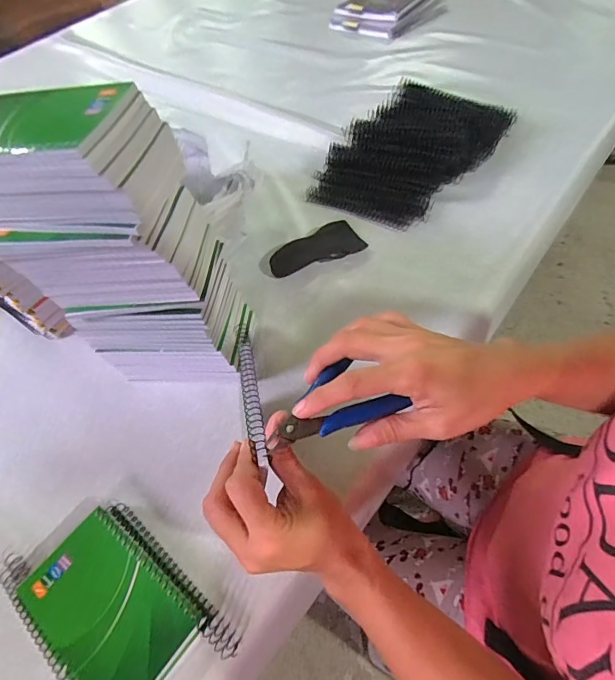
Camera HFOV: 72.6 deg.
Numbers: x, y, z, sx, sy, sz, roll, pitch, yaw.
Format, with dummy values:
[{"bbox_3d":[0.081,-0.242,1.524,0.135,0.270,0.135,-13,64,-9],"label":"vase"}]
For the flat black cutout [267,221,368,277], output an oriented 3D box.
[{"bbox_3d":[0.010,-0.111,0.528,0.119,0.012,0.059,-27,58,-11],"label":"flat black cutout"}]

